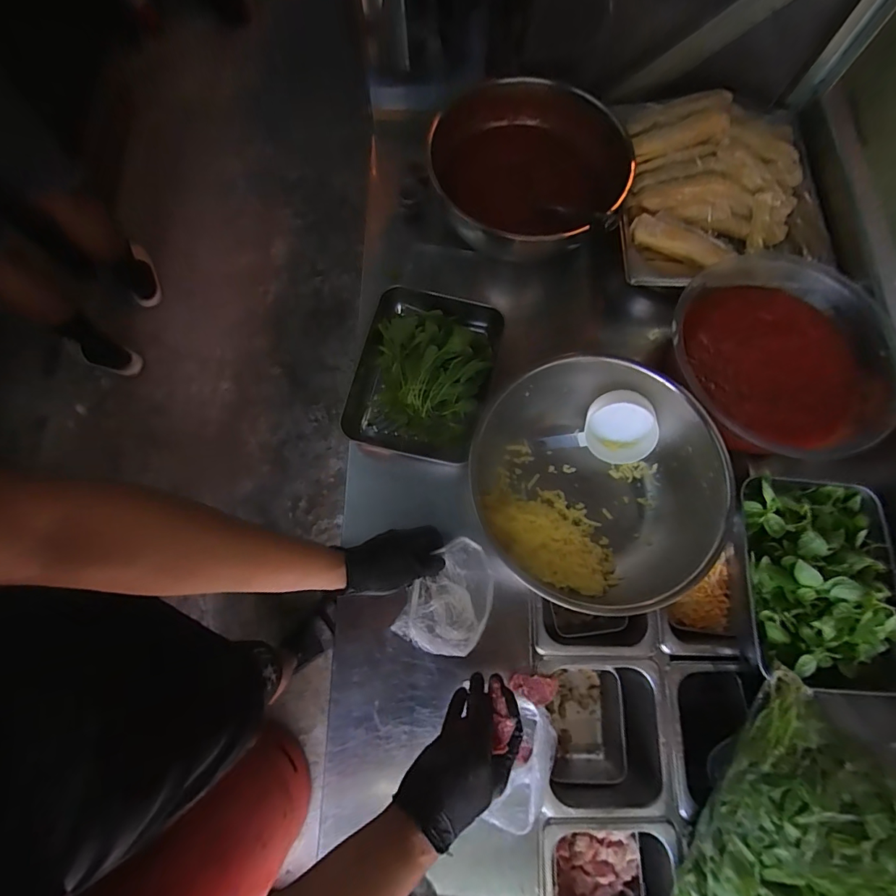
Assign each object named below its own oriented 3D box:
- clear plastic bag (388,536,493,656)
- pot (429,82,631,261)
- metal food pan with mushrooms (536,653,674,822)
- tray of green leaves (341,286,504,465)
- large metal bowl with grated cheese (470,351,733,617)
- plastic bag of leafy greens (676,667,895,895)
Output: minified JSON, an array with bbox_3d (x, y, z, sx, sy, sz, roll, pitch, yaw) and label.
[{"bbox_3d":[0.005,0.191,0.571,0.102,0.031,0.143,24,75,6],"label":"clear plastic bag"},{"bbox_3d":[0.127,-0.428,0.690,0.269,0.110,0.305,-34,77,-9],"label":"pot"},{"bbox_3d":[0.196,0.365,0.591,0.162,0.107,0.175,0,74,0],"label":"metal food pan with mushrooms"},{"bbox_3d":[-0.040,-0.111,0.656,0.201,0.049,0.253,17,75,5],"label":"tray of green leaves"},{"bbox_3d":[0.181,0.043,0.571,0.287,0.111,0.301,0,74,0],"label":"large metal bowl with grated cheese"},{"bbox_3d":[0.413,0.435,0.466,0.260,0.091,0.267,34,77,9],"label":"plastic bag of leafy greens"}]

